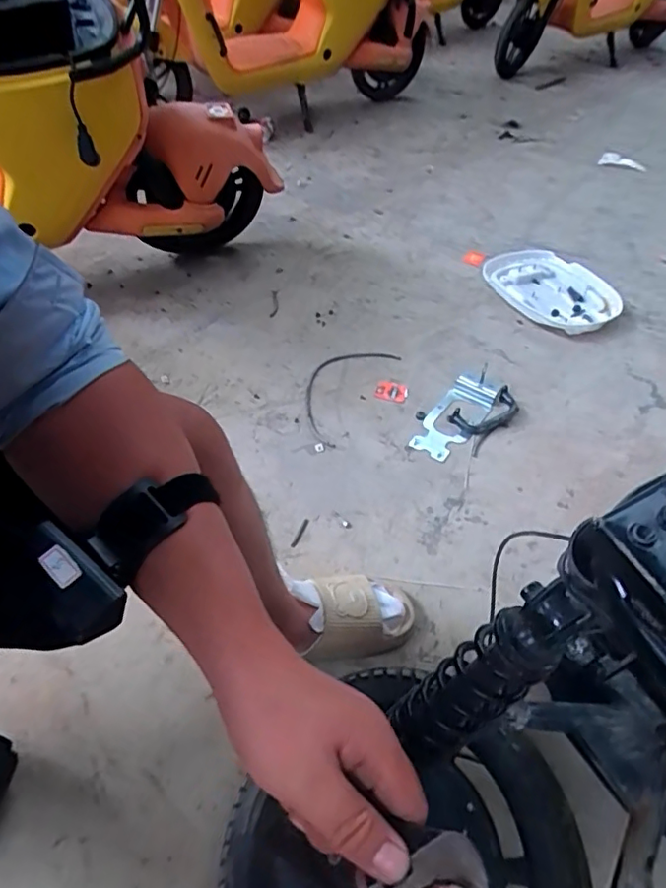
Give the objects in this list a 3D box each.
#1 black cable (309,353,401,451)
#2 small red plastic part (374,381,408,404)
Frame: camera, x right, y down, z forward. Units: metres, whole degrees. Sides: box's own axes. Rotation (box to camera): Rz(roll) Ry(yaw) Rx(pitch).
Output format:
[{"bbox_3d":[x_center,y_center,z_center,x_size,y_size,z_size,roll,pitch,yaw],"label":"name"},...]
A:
[{"bbox_3d":[0.013,-0.130,1.228,0.153,0.015,0.318,23,51,20],"label":"black cable"},{"bbox_3d":[0.128,-0.114,1.218,0.069,0.006,0.056,14,48,13],"label":"small red plastic part"}]

